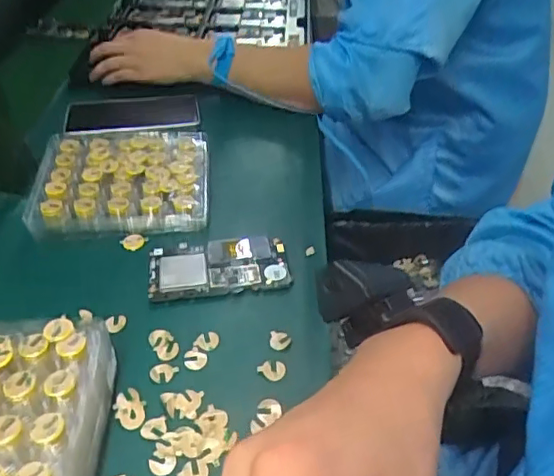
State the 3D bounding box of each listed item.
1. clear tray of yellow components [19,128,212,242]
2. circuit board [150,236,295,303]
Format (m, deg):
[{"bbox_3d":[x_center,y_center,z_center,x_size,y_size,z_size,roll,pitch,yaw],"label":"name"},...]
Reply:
[{"bbox_3d":[-0.158,-0.063,0.600,0.168,0.031,0.150,-3,40,-5],"label":"clear tray of yellow components"},{"bbox_3d":[-0.053,0.024,0.523,0.123,0.013,0.065,-5,40,-6],"label":"circuit board"}]

